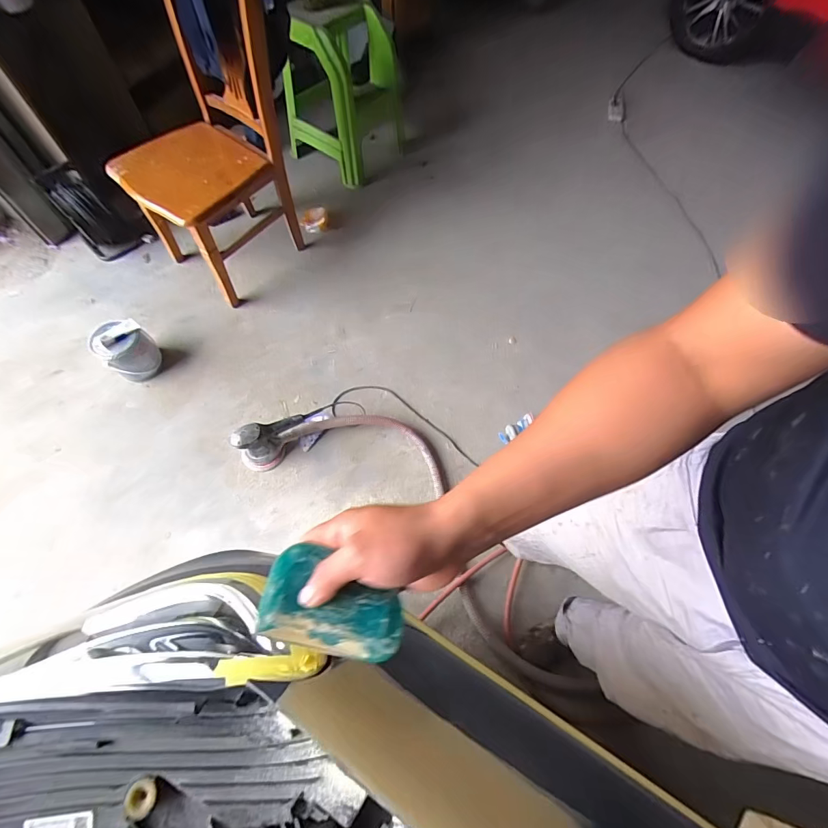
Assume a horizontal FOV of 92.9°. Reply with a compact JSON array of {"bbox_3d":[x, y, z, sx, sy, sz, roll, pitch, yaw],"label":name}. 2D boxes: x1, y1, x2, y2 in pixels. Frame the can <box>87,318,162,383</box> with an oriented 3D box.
[{"bbox_3d":[-0.988,-0.216,1.367,0.148,0.177,0.163,37,68,14],"label":"can"}]

